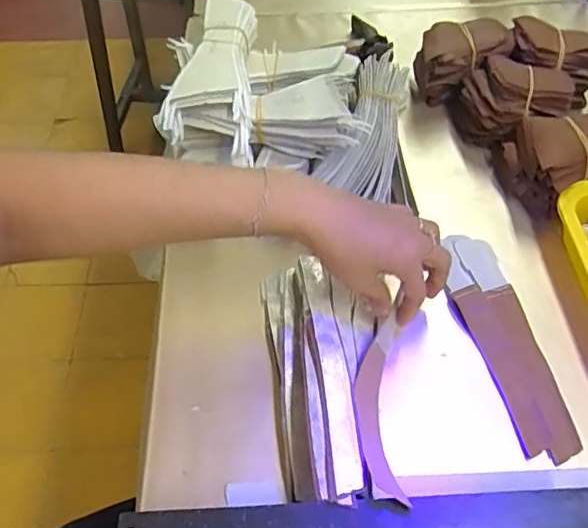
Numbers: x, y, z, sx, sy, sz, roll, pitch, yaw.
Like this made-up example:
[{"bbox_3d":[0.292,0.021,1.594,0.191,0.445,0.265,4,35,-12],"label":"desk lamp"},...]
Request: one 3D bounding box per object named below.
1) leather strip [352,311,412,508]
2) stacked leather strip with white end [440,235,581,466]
[{"bbox_3d":[0.061,0.101,0.412,0.034,0.030,0.146,5,41,4],"label":"leather strip"},{"bbox_3d":[0.173,0.058,0.466,0.053,0.011,0.200,-10,56,-6],"label":"stacked leather strip with white end"}]

